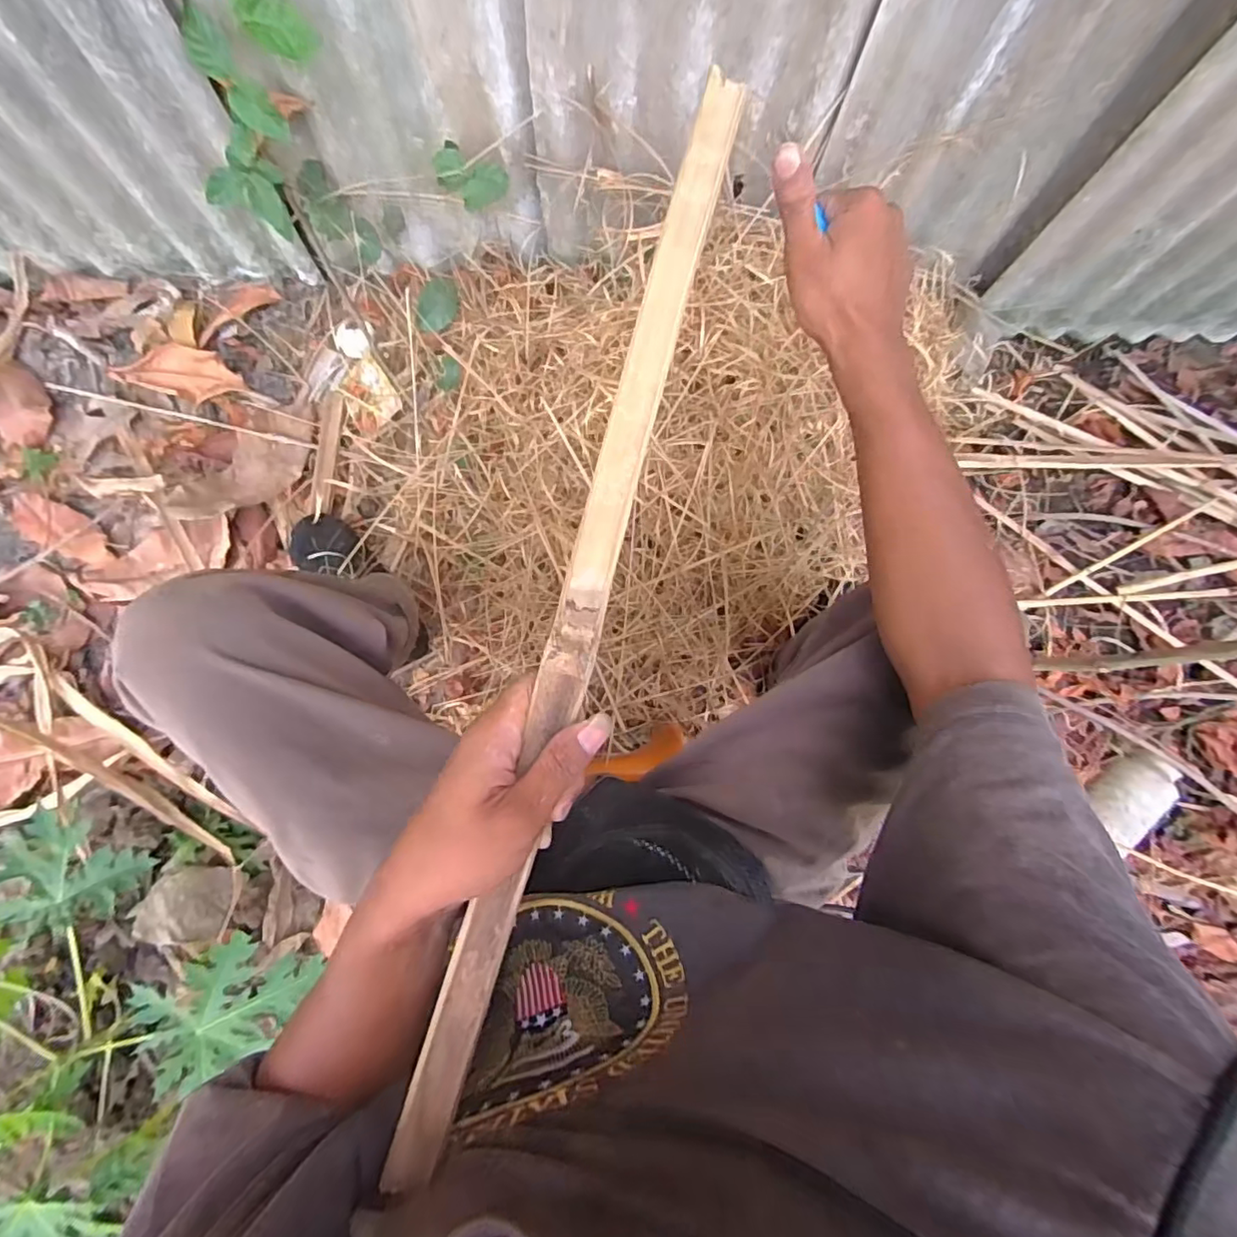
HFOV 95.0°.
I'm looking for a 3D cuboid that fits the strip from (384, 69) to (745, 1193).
[{"bbox_3d":[-0.018,-0.006,0.290,0.027,0.008,0.561,16,87,1],"label":"strip"}]

